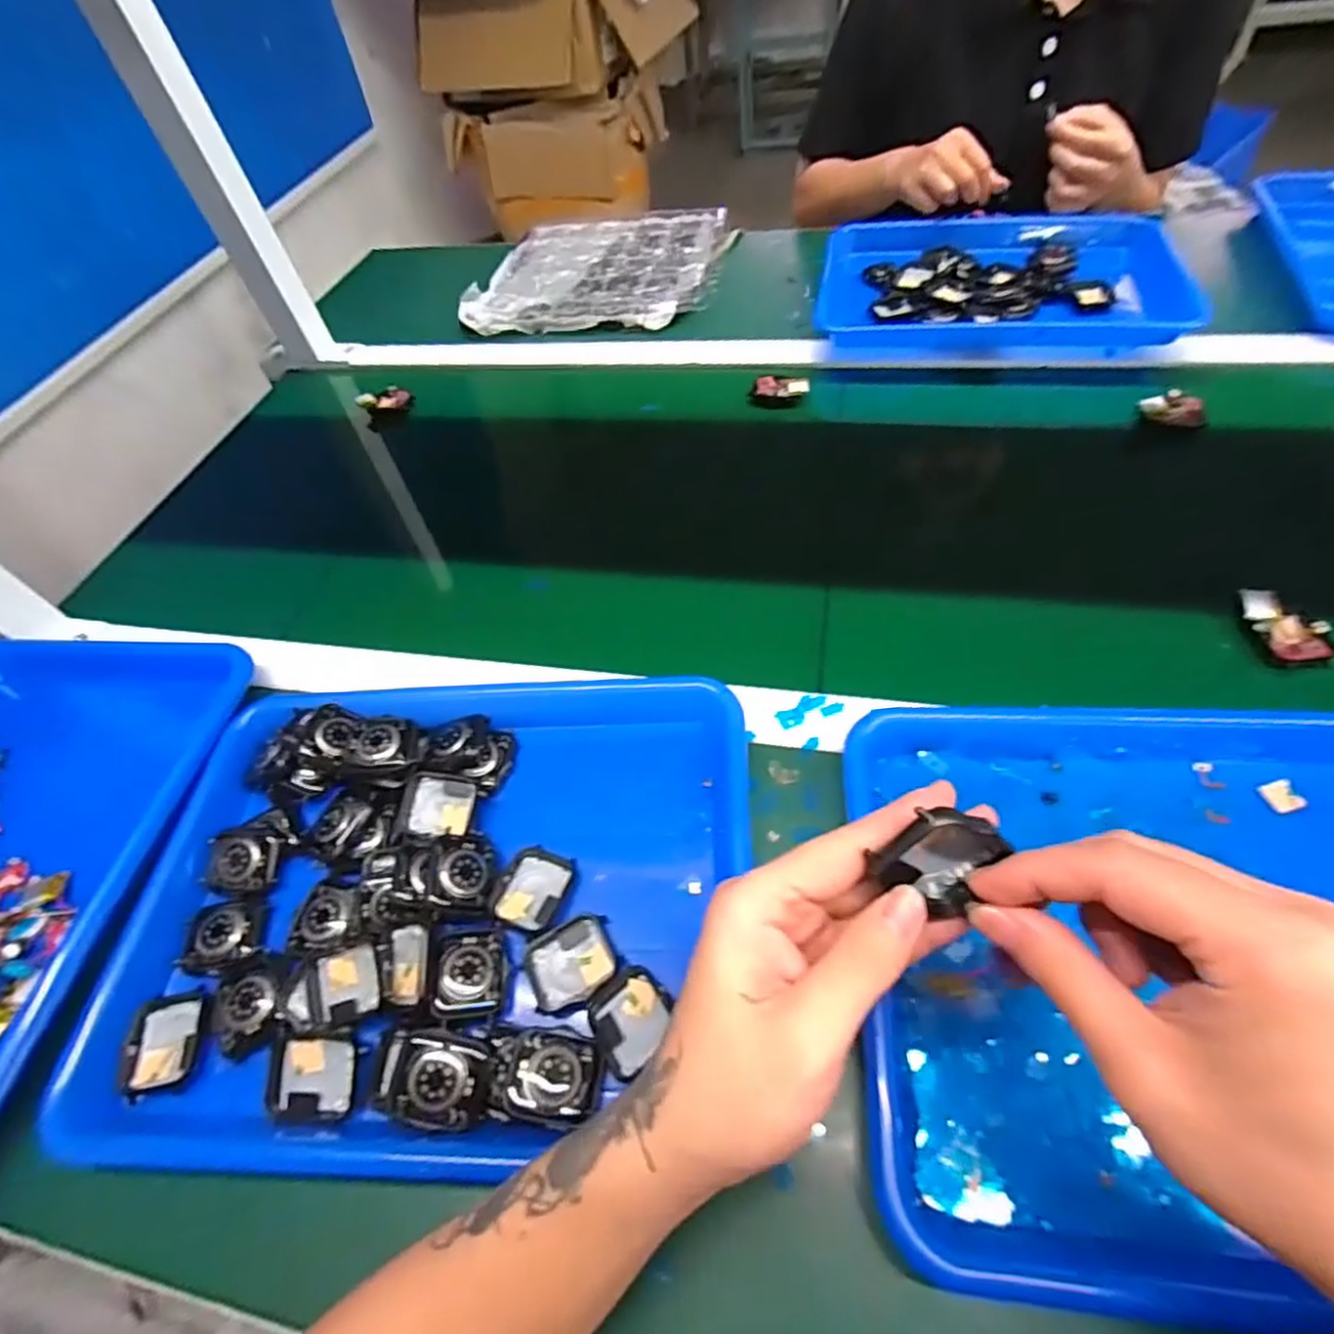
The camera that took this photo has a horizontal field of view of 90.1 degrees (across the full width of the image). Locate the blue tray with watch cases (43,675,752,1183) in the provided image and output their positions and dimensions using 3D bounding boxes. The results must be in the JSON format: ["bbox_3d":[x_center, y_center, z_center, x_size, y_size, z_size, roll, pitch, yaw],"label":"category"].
[{"bbox_3d":[-0.121,0.117,0.366,0.330,0.045,0.259,-3,54,7],"label":"blue tray with watch cases"}]

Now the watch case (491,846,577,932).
[{"bbox_3d":[-0.072,0.120,0.362,0.037,0.008,0.043,15,58,19],"label":"watch case"}]

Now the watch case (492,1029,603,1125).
[{"bbox_3d":[-0.053,0.184,0.301,0.047,0.012,0.035,-1,54,9],"label":"watch case"}]

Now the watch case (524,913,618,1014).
[{"bbox_3d":[-0.048,0.148,0.336,0.044,0.010,0.038,-26,55,-10],"label":"watch case"}]

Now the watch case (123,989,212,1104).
[{"bbox_3d":[-0.256,0.192,0.342,0.039,0.011,0.045,-17,54,-3],"label":"watch case"}]

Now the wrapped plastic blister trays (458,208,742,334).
[{"bbox_3d":[-0.072,-0.497,0.831,0.285,0.035,0.293,6,56,13],"label":"wrapped plastic blister trays"}]

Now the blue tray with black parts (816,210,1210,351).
[{"bbox_3d":[0.335,-0.397,0.687,0.342,0.043,0.250,10,57,16],"label":"blue tray with black parts"}]

